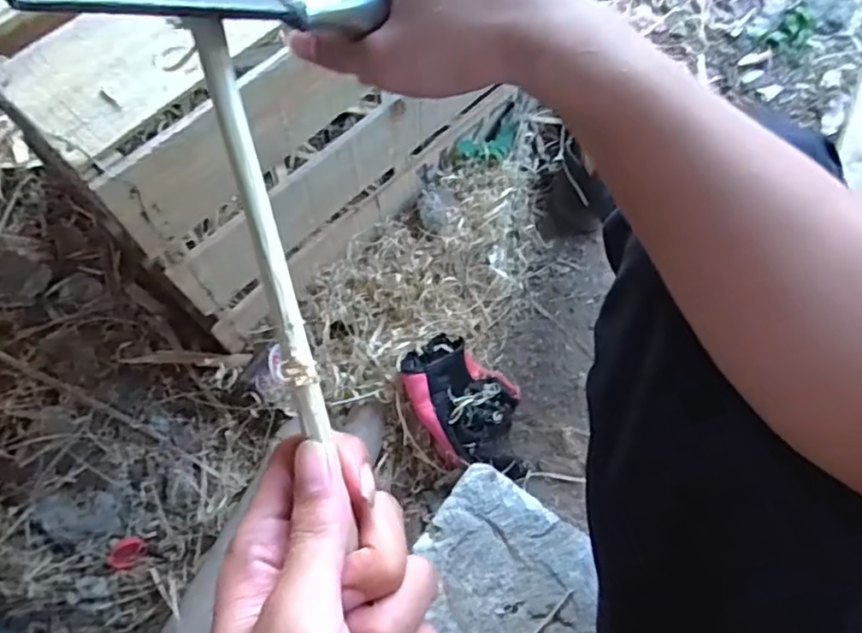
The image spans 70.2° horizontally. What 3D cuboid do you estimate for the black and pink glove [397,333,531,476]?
[{"bbox_3d":[0.040,0.095,0.620,0.096,0.081,0.155,-35,71,-11],"label":"black and pink glove"}]

